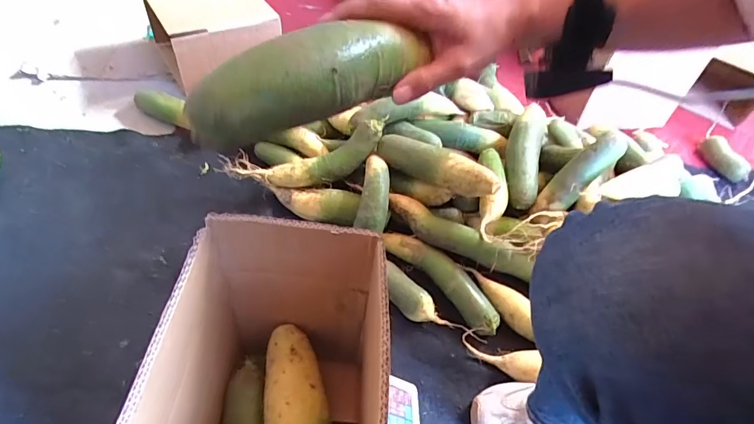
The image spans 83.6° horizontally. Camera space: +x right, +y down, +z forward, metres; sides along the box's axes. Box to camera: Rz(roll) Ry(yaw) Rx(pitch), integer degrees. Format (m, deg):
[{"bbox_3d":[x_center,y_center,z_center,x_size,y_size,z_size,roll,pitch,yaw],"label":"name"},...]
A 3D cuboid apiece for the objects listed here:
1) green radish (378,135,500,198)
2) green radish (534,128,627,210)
[{"bbox_3d":[0.102,-0.079,0.730,0.240,0.067,0.056,25,50,33],"label":"green radish"},{"bbox_3d":[0.347,-0.065,0.716,0.184,0.042,0.046,-43,60,5],"label":"green radish"}]

